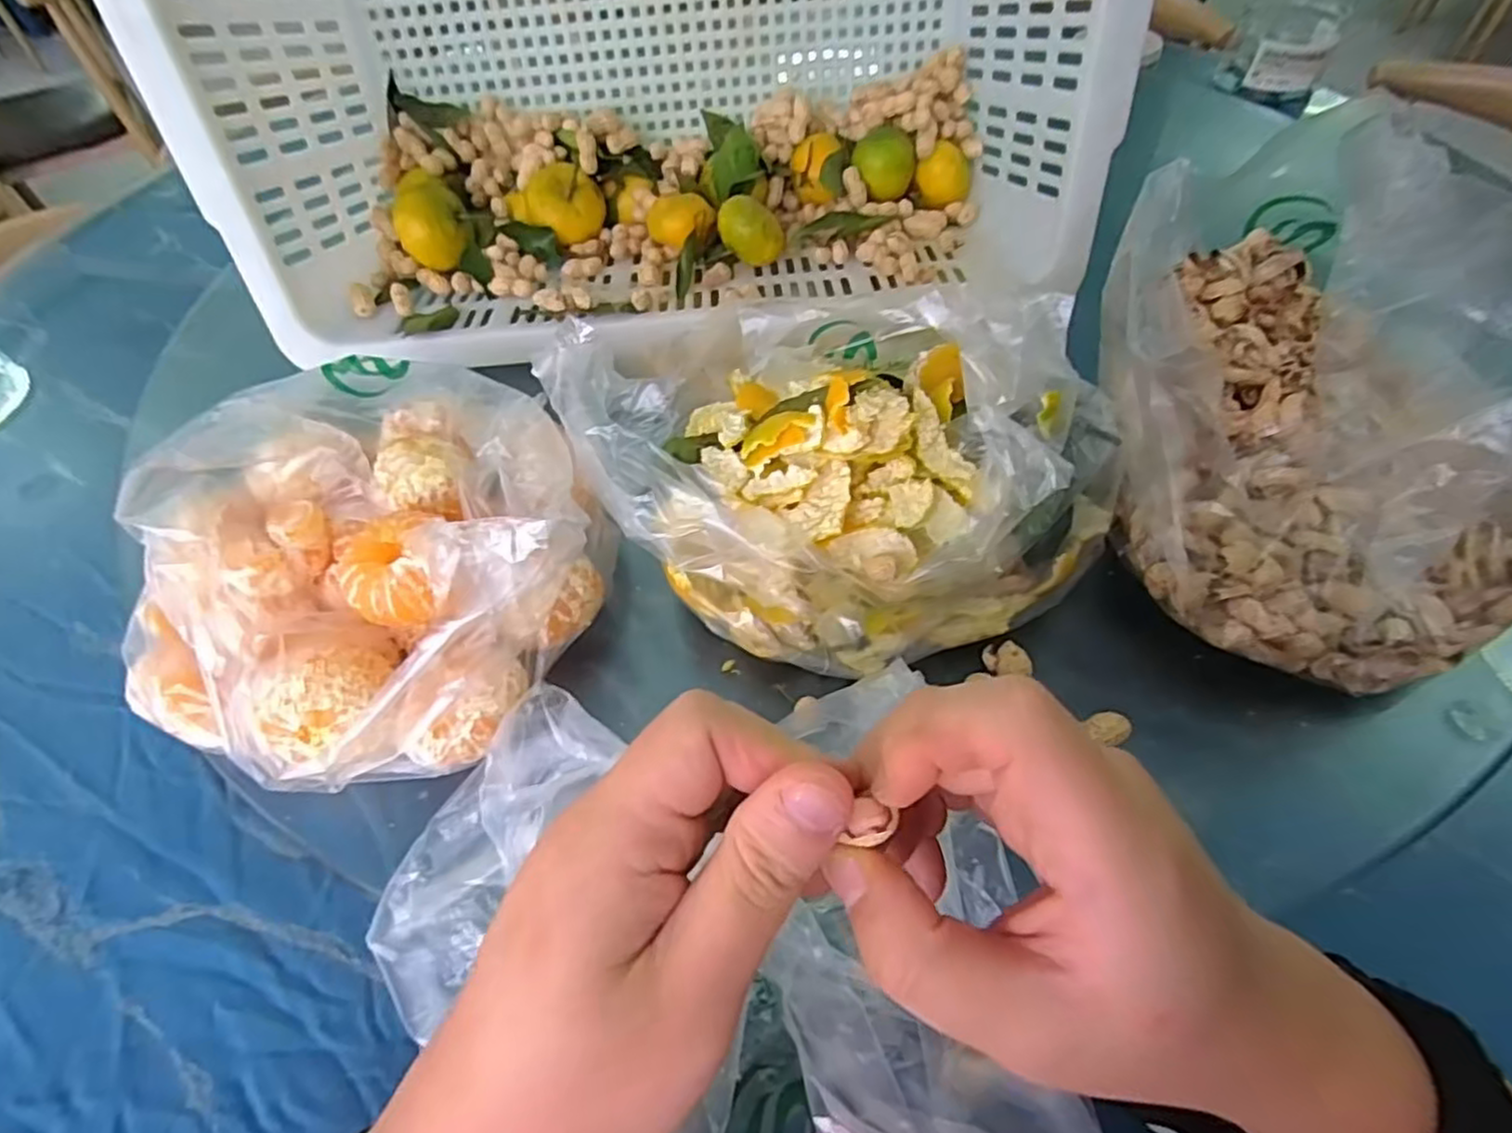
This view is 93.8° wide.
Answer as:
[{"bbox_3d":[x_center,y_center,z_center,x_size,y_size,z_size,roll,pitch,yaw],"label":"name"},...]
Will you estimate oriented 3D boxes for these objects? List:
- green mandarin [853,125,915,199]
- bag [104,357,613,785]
[{"bbox_3d":[0.093,-0.295,0.517,0.043,0.041,0.034,7,53,8],"label":"green mandarin"},{"bbox_3d":[-0.171,-0.009,0.328,0.198,0.091,0.204,19,56,16],"label":"bag"}]

